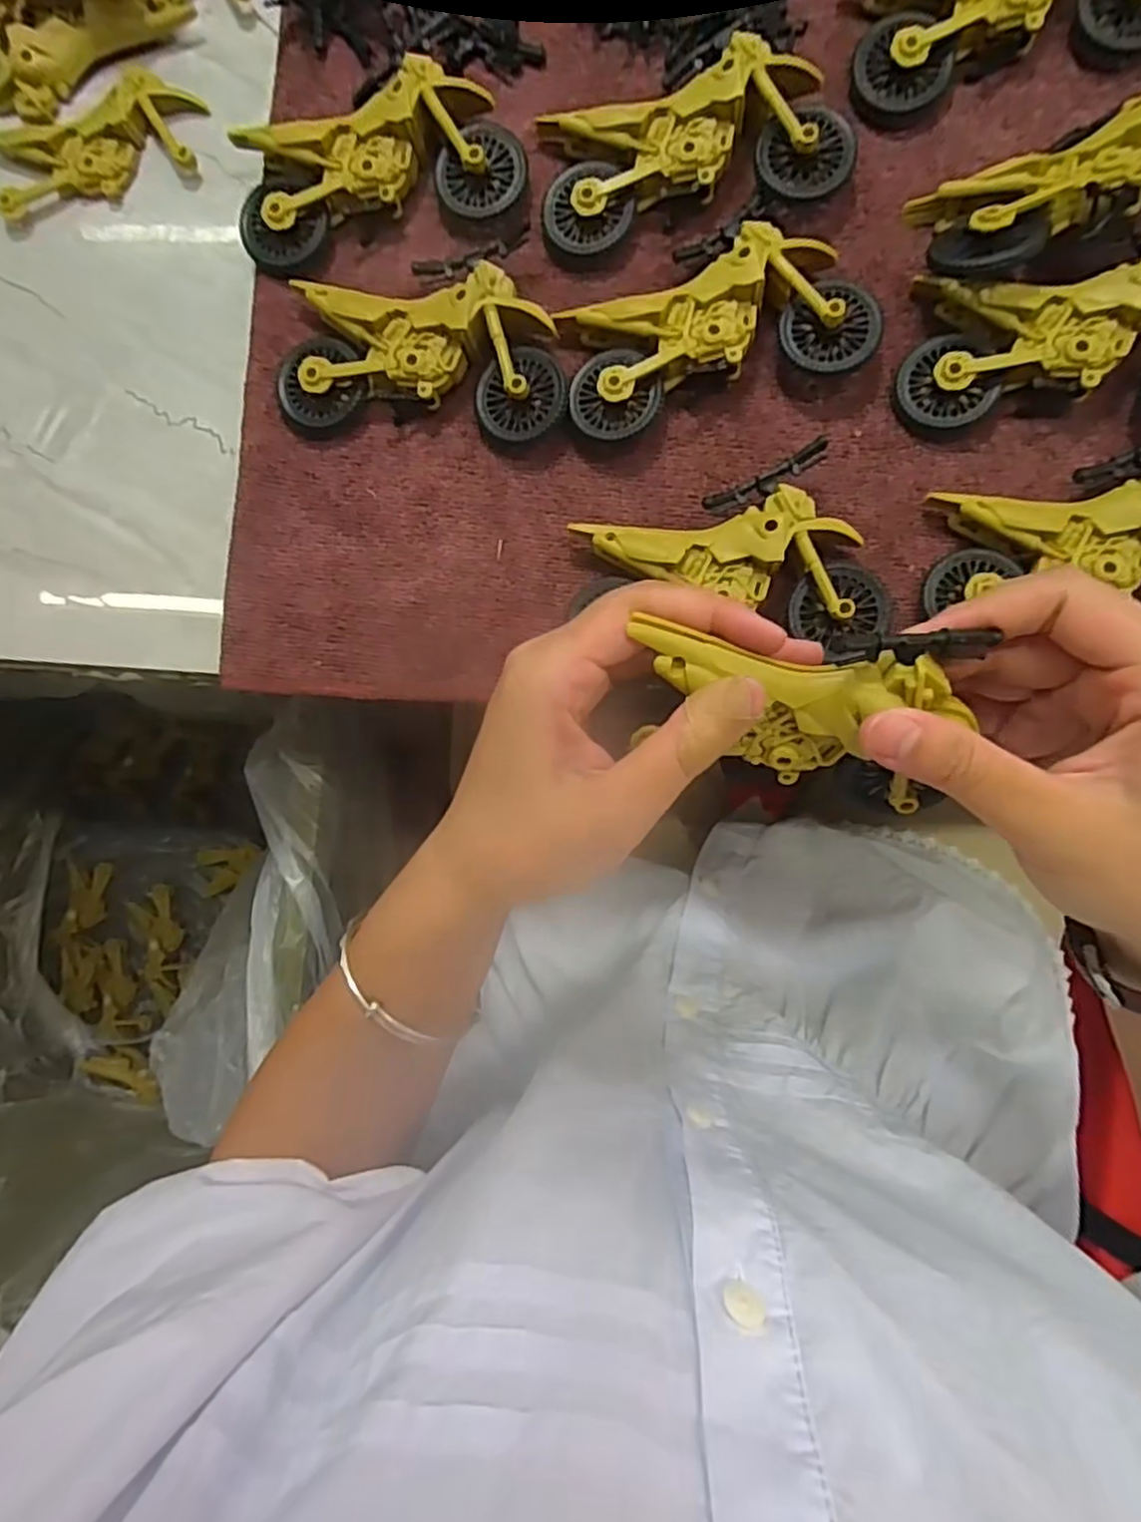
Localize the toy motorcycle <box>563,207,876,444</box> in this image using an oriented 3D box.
[{"bbox_3d":[0.054,-0.169,0.276,0.112,0.022,0.065,-13,88,5],"label":"toy motorcycle"}]

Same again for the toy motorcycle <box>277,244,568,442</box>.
[{"bbox_3d":[-0.058,-0.166,0.286,0.112,0.021,0.066,6,90,5],"label":"toy motorcycle"}]

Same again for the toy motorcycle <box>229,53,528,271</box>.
[{"bbox_3d":[-0.079,-0.239,0.290,0.114,0.021,0.053,-12,88,5],"label":"toy motorcycle"}]

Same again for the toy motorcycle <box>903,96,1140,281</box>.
[{"bbox_3d":[0.190,-0.204,0.254,0.122,0.026,0.055,-15,61,10],"label":"toy motorcycle"}]

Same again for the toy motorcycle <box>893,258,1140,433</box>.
[{"bbox_3d":[0.183,-0.151,0.261,0.112,0.029,0.058,9,90,5],"label":"toy motorcycle"}]

